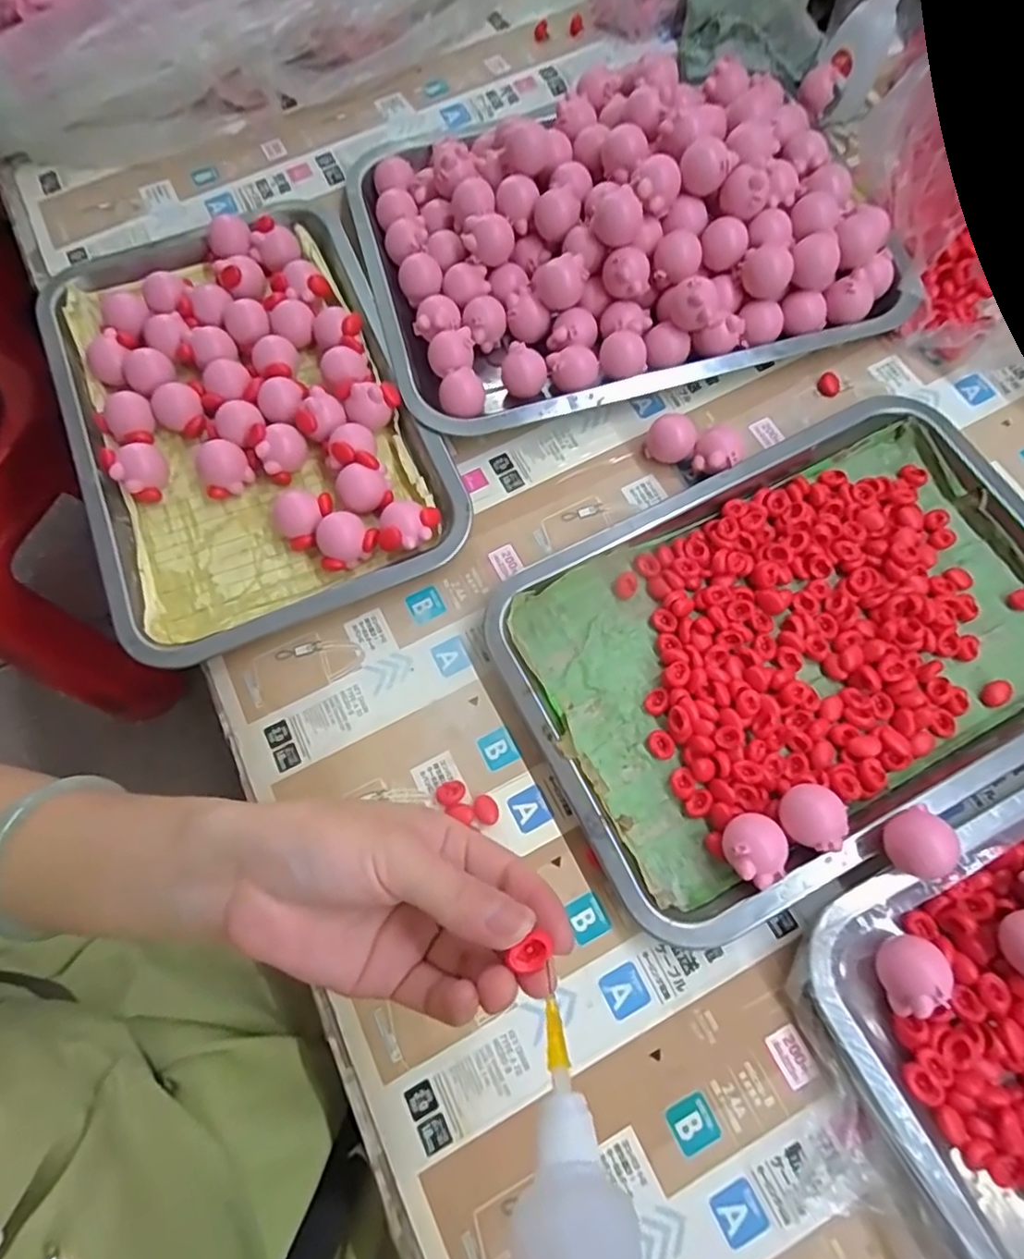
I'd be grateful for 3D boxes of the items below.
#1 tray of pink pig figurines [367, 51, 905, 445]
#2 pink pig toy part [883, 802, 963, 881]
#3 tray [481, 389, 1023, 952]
[{"bbox_3d":[0.068,-0.274,0.397,0.320,0.051,0.247,-16,73,-4],"label":"tray of pink pig figurines"},{"bbox_3d":[0.186,0.099,0.288,0.025,0.029,0.027,-20,73,-5],"label":"pink pig toy part"},{"bbox_3d":[0.166,-0.001,0.337,0.324,0.027,0.207,-27,74,-7],"label":"tray"}]

